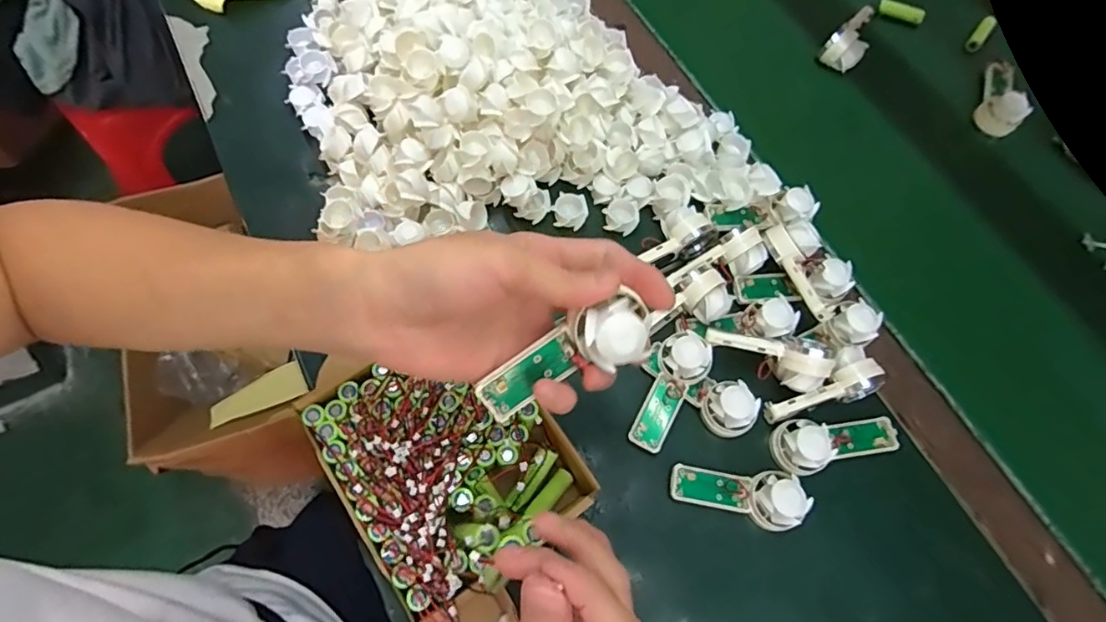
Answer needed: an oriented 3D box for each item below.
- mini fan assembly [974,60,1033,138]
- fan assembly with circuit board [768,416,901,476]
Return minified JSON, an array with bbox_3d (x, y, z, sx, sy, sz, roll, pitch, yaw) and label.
[{"bbox_3d":[0.461,-0.222,0.547,0.036,0.028,0.089,26,68,7],"label":"mini fan assembly"},{"bbox_3d":[0.209,0.094,0.398,0.098,0.024,0.036,-12,69,-8],"label":"fan assembly with circuit board"}]

